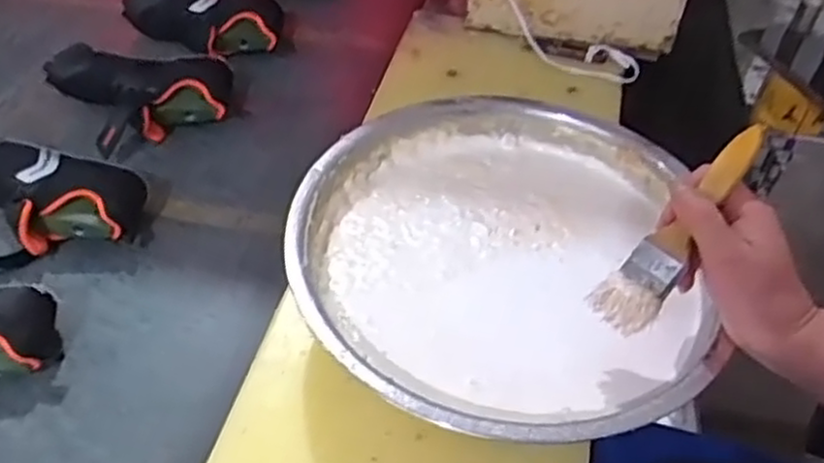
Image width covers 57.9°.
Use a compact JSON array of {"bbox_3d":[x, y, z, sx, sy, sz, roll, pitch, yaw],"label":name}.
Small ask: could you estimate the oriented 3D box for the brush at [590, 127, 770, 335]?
[{"bbox_3d":[0.176,-0.002,0.489,0.037,0.154,0.013,40,14,30],"label":"brush"}]

